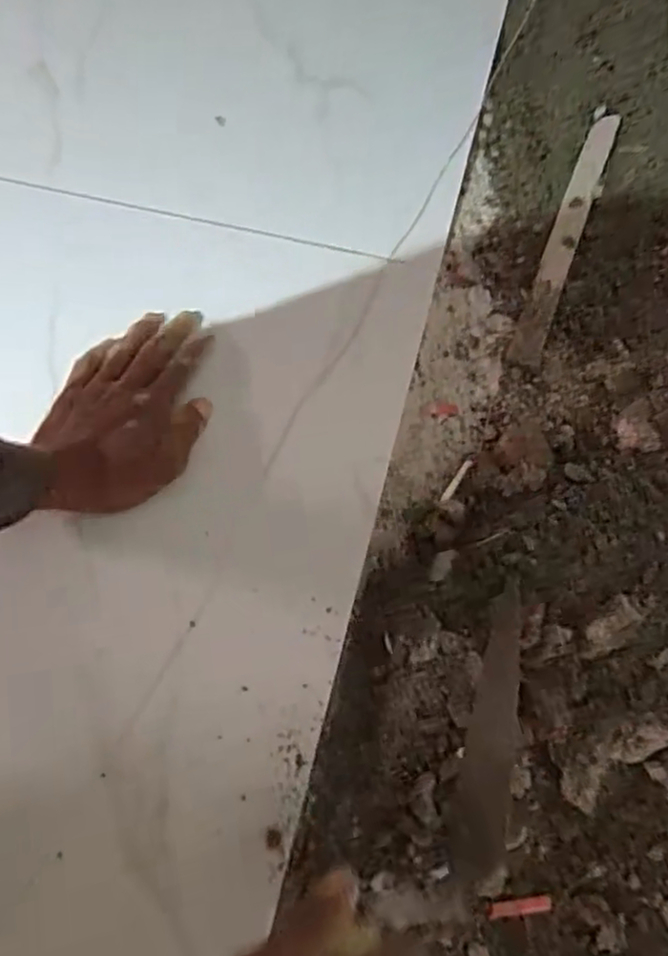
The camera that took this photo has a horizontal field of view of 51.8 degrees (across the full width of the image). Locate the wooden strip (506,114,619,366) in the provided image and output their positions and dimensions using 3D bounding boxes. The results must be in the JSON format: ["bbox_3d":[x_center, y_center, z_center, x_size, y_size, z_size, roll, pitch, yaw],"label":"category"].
[{"bbox_3d":[0.229,-0.245,0.671,0.028,0.006,0.330,20,66,9],"label":"wooden strip"}]

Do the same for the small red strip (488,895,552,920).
[{"bbox_3d":[0.117,0.273,0.436,0.040,0.006,0.009,-7,65,-4],"label":"small red strip"}]

